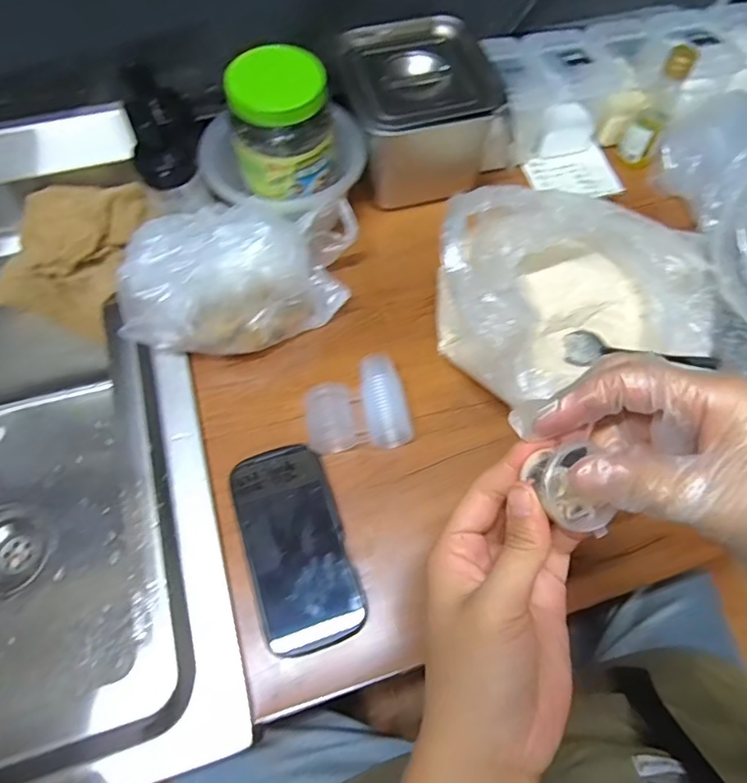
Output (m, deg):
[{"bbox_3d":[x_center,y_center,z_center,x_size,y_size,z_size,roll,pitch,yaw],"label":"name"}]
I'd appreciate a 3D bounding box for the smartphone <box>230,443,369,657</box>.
[{"bbox_3d":[-0.064,0.124,0.433,0.080,0.014,0.160,-18,64,-9],"label":"smartphone"}]

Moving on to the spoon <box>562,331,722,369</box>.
[{"bbox_3d":[0.241,-0.034,0.481,0.126,0.026,0.029,9,60,33],"label":"spoon"}]

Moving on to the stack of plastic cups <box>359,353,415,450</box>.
[{"bbox_3d":[0.008,0.010,0.483,0.039,0.035,0.087,-12,64,-7],"label":"stack of plastic cups"}]

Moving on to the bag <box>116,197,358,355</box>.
[{"bbox_3d":[-0.124,-0.116,0.507,0.219,0.100,0.140,-7,63,-4],"label":"bag"}]

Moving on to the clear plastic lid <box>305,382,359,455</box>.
[{"bbox_3d":[-0.038,0.027,0.471,0.040,0.032,0.059,-10,63,-6],"label":"clear plastic lid"}]

